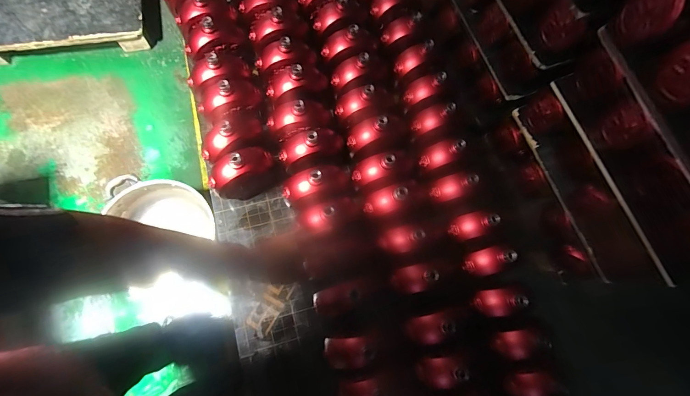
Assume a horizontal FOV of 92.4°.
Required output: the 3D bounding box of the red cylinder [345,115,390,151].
[{"bbox_3d":[0.056,-0.145,0.735,0.108,0.058,0.048,-31,74,28],"label":"red cylinder"}]

